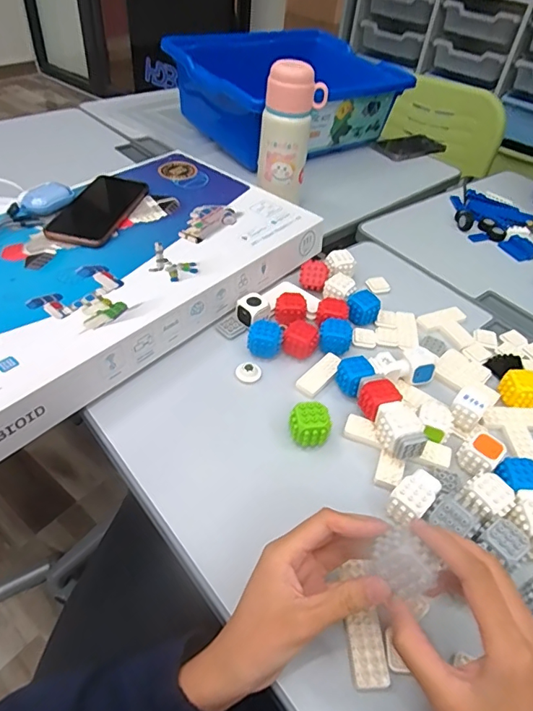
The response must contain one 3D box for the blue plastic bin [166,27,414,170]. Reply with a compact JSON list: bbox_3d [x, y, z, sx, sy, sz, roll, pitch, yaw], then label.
[{"bbox_3d":[0.040,-0.533,0.966,0.410,0.144,0.301,-23,52,-27],"label":"blue plastic bin"}]

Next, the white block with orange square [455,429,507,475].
[{"bbox_3d":[0.202,0.092,0.446,0.029,0.027,0.033,-29,55,-31],"label":"white block with orange square"}]

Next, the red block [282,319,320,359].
[{"bbox_3d":[0.039,-0.018,0.537,0.037,0.030,0.029,21,46,13],"label":"red block"}]

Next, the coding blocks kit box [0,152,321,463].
[{"bbox_3d":[-0.207,-0.106,0.573,0.302,0.051,0.542,33,50,24],"label":"coding blocks kit box"}]

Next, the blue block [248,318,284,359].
[{"bbox_3d":[-0.001,-0.019,0.536,0.037,0.035,0.028,6,45,-2],"label":"blue block"}]

